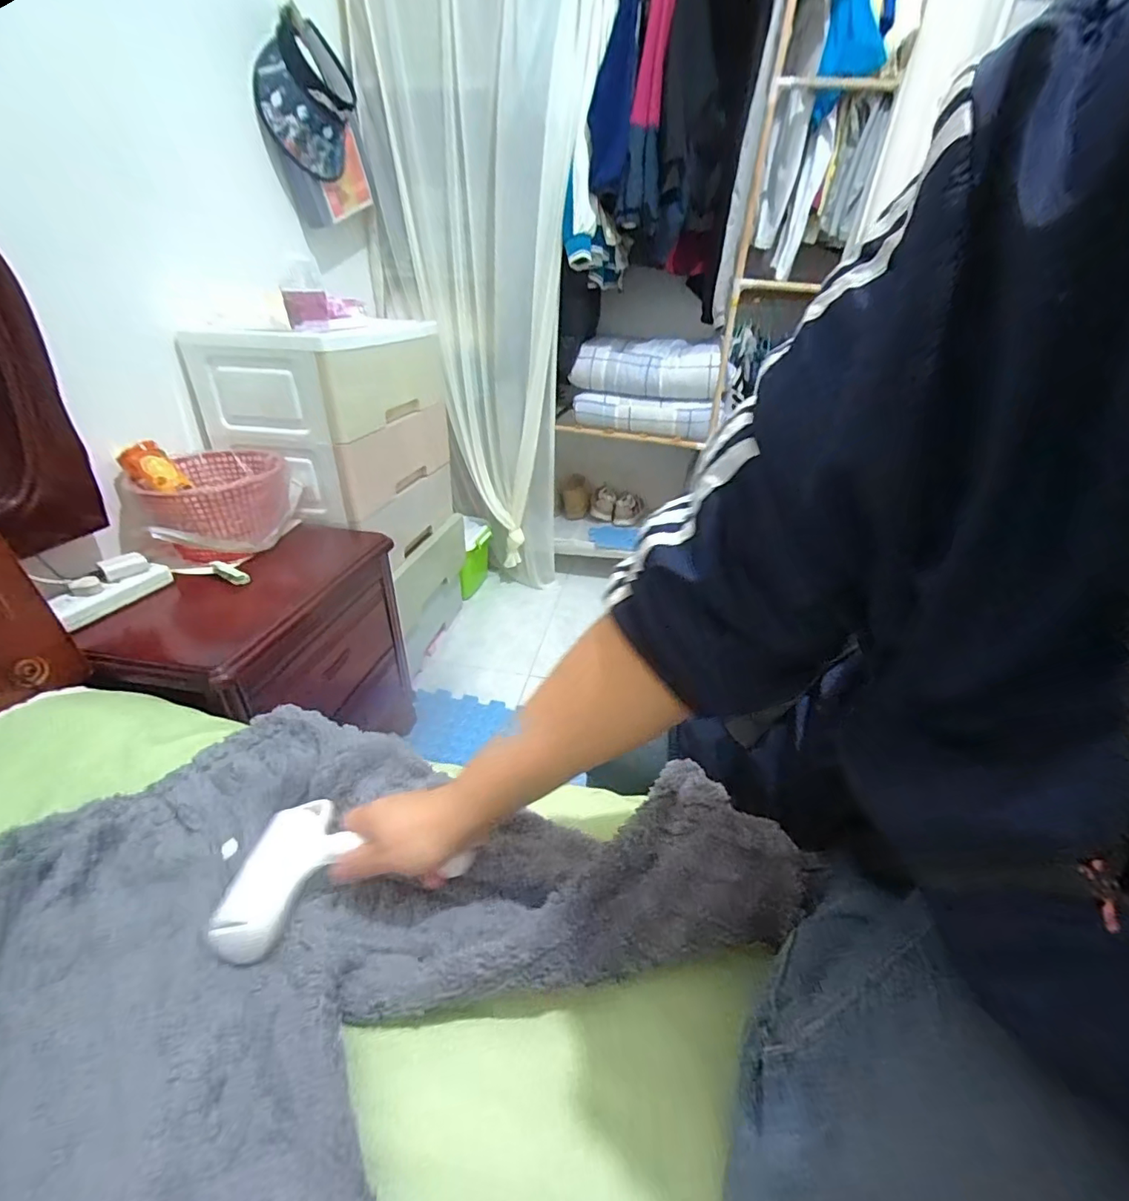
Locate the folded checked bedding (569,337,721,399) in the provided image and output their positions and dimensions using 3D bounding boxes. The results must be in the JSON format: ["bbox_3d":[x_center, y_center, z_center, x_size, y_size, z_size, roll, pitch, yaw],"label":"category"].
[{"bbox_3d":[0.233,-0.679,1.529,0.393,0.129,0.218,7,32,8],"label":"folded checked bedding"}]

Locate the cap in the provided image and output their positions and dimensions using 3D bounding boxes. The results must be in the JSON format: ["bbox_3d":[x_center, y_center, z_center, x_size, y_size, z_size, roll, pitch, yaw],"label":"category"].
[{"bbox_3d":[-0.524,-1.025,1.077,0.171,0.252,0.137,-9,33,-18],"label":"cap"}]

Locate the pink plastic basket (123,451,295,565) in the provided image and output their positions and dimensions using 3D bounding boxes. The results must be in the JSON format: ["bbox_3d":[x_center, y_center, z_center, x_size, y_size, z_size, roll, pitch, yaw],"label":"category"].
[{"bbox_3d":[-0.575,-0.157,0.888,0.219,0.125,0.199,-26,41,-38],"label":"pink plastic basket"}]

